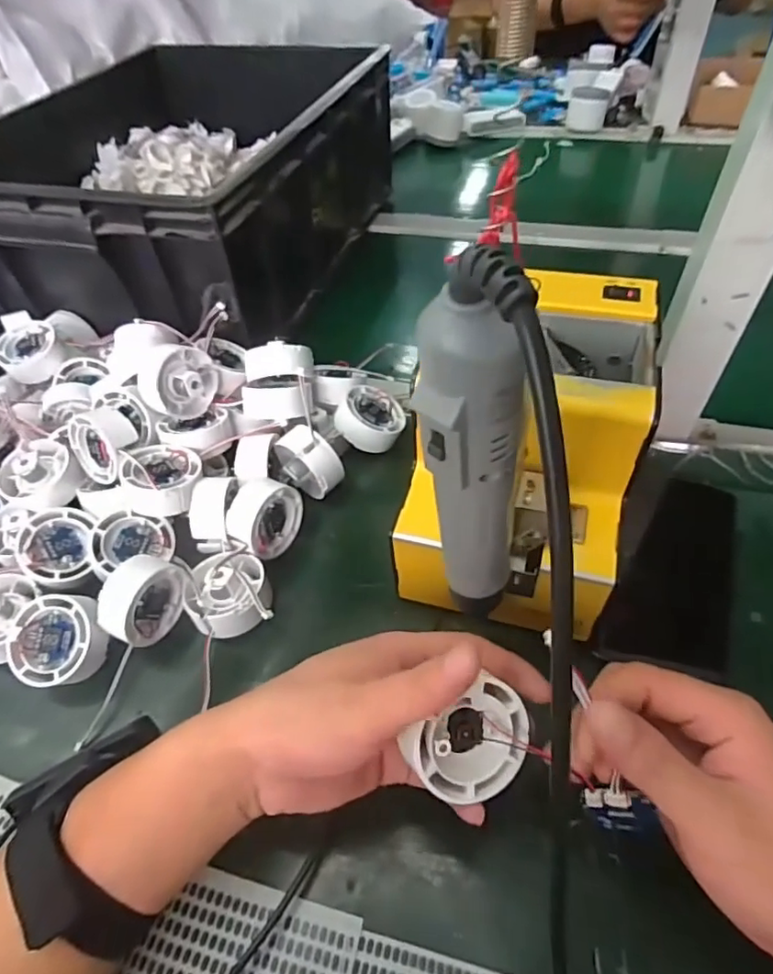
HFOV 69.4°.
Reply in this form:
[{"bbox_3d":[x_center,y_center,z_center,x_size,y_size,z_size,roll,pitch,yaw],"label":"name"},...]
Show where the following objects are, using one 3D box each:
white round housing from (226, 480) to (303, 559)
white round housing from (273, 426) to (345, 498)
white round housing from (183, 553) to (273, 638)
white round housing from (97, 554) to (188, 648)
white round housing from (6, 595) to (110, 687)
[{"bbox_3d":[-0.086,0.021,0.397,0.032,0.046,0.053,28,57,25],"label":"white round housing"},{"bbox_3d":[-0.060,-0.018,0.422,0.052,0.051,0.025,22,55,21],"label":"white round housing"},{"bbox_3d":[-0.103,0.066,0.366,0.058,0.031,0.053,-2,50,3],"label":"white round housing"},{"bbox_3d":[-0.158,0.073,0.361,0.027,0.047,0.053,18,54,19],"label":"white round housing"},{"bbox_3d":[-0.204,0.095,0.349,0.054,0.020,0.052,-1,81,7],"label":"white round housing"}]

